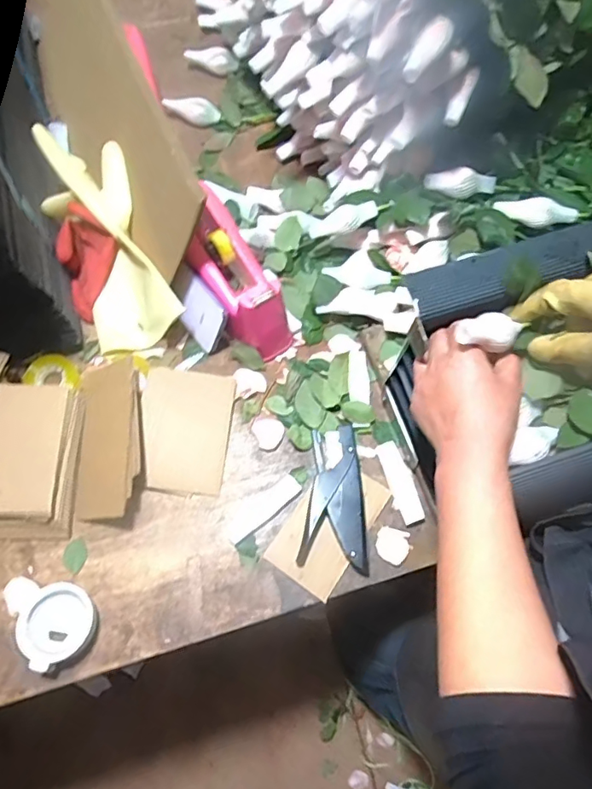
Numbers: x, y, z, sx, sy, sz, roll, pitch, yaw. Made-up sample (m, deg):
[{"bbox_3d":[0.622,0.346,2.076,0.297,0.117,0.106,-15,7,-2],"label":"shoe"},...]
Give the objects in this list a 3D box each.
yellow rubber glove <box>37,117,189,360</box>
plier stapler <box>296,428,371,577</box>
[{"bbox_3d":[-0.230,-0.193,0.613,0.107,0.057,0.287,-21,86,-9],"label":"yellow rubber glove"},{"bbox_3d":[0.043,0.110,0.557,0.068,0.023,0.148,3,68,0],"label":"plier stapler"}]

